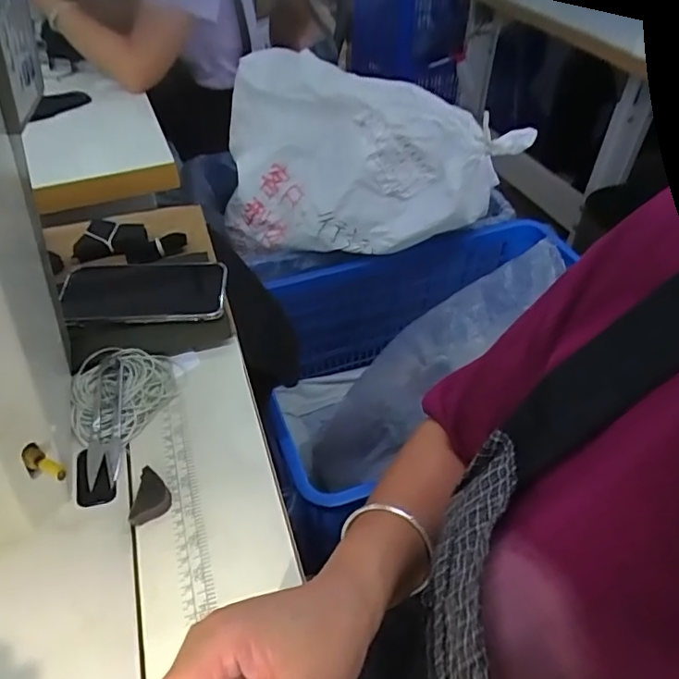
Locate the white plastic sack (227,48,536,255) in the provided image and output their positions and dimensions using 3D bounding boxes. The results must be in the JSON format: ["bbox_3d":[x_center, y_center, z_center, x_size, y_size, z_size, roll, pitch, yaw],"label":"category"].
[{"bbox_3d":[0.039,-0.321,0.916,0.463,0.218,0.313,-6,46,-5],"label":"white plastic sack"}]

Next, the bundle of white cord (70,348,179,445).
[{"bbox_3d":[-0.191,0.047,0.470,0.085,0.022,0.090,-9,47,-15],"label":"bundle of white cord"}]

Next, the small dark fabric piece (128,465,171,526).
[{"bbox_3d":[-0.142,0.119,0.405,0.025,0.018,0.044,1,45,-5],"label":"small dark fabric piece"}]

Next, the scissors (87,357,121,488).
[{"bbox_3d":[-0.199,0.064,0.451,0.025,0.010,0.118,-4,55,-14],"label":"scissors"}]

